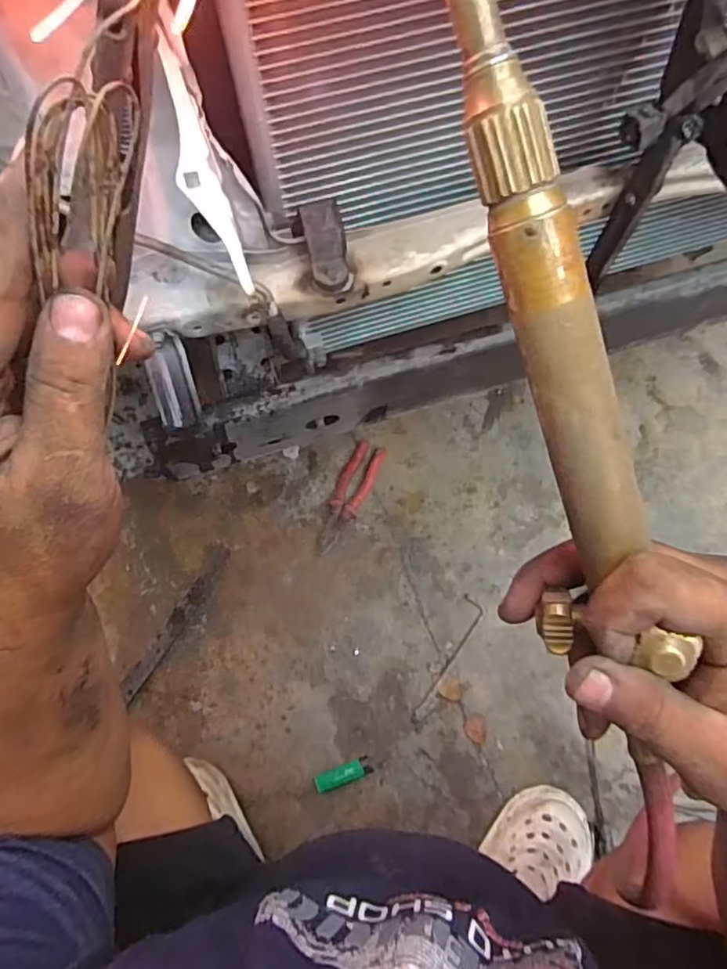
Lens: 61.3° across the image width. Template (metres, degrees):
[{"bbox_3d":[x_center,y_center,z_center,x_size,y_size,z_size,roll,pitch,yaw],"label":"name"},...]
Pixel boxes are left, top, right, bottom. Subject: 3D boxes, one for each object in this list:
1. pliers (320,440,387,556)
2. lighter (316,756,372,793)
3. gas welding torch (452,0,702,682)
[{"bbox_3d":[-0.025,0.019,0.978,0.052,0.015,0.192,27,75,5],"label":"pliers"},{"bbox_3d":[-0.027,0.407,0.856,0.077,0.009,0.025,-21,77,-8],"label":"lighter"},{"bbox_3d":[0.054,-0.072,0.206,0.045,0.040,0.312,-22,107,-5],"label":"gas welding torch"}]

